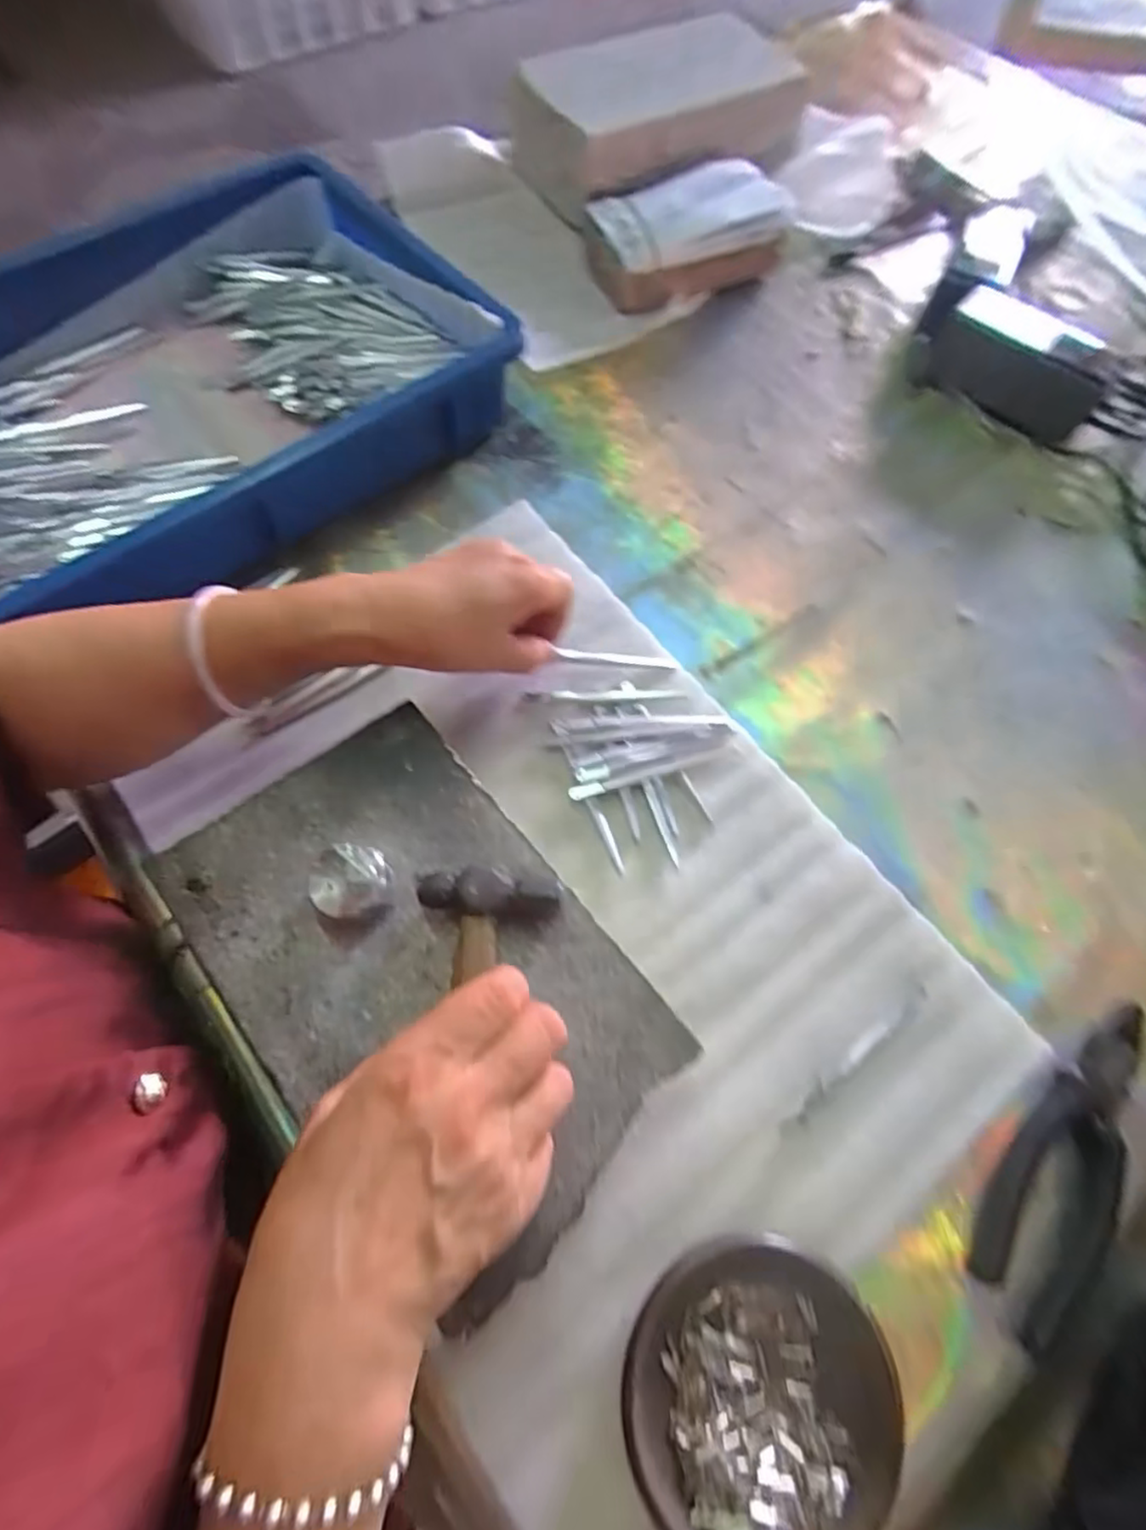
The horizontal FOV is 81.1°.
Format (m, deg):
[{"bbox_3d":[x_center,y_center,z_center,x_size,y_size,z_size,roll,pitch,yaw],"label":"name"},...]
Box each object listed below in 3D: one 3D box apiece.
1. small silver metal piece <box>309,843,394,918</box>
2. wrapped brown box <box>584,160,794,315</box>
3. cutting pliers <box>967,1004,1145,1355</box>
[{"bbox_3d":[-0.100,0.054,0.306,0.030,0.028,0.032,1,67,-2],"label":"small silver metal piece"},{"bbox_3d":[0.102,-0.459,0.576,0.183,0.057,0.088,-20,68,-10],"label":"wrapped brown box"},{"bbox_3d":[0.243,0.189,0.323,0.049,0.009,0.159,40,71,15],"label":"cutting pliers"}]

